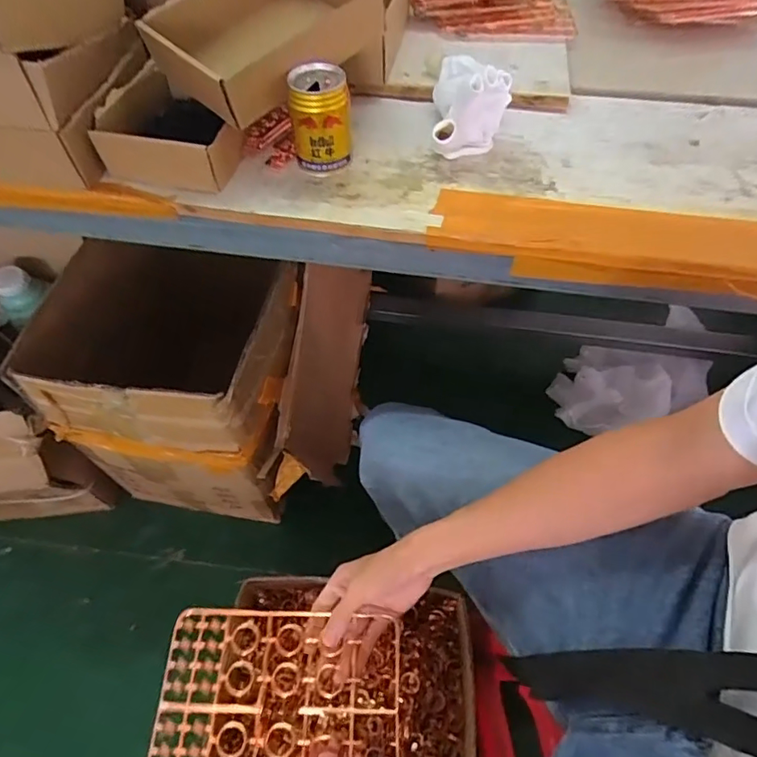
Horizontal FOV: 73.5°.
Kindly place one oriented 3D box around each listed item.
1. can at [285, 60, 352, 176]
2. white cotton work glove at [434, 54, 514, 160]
[{"bbox_3d":[-0.062,-0.279,0.551,0.064,0.090,0.058,-6,57,-3],"label":"can"},{"bbox_3d":[0.108,-0.325,0.586,0.078,0.082,0.136,5,57,3],"label":"white cotton work glove"}]

